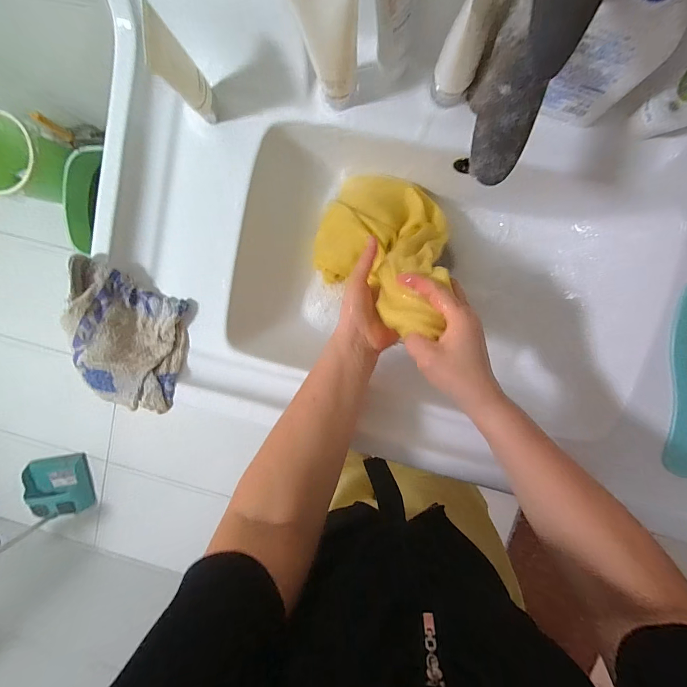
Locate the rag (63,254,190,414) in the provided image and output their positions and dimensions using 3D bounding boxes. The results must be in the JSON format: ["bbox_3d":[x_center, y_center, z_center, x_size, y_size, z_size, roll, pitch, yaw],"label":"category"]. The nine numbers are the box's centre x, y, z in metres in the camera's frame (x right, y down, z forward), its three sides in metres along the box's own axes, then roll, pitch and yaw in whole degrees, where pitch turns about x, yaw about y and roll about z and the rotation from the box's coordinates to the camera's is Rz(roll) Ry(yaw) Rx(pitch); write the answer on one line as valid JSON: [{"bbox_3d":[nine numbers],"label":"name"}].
[{"bbox_3d":[-0.260,-0.010,0.421,0.120,0.049,0.173,5,98,5],"label":"rag"}]

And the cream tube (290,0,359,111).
[{"bbox_3d":[-0.010,-0.258,0.314,0.052,0.143,0.025,-4,97,6],"label":"cream tube"}]

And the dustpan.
[{"bbox_3d":[-1.197,0.604,1.462,0.248,0.119,0.248,-13,96,7],"label":"dustpan"}]

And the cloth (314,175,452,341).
[{"bbox_3d":[0.040,-0.119,0.408,0.157,0.156,0.176,13,99,4],"label":"cloth"}]

